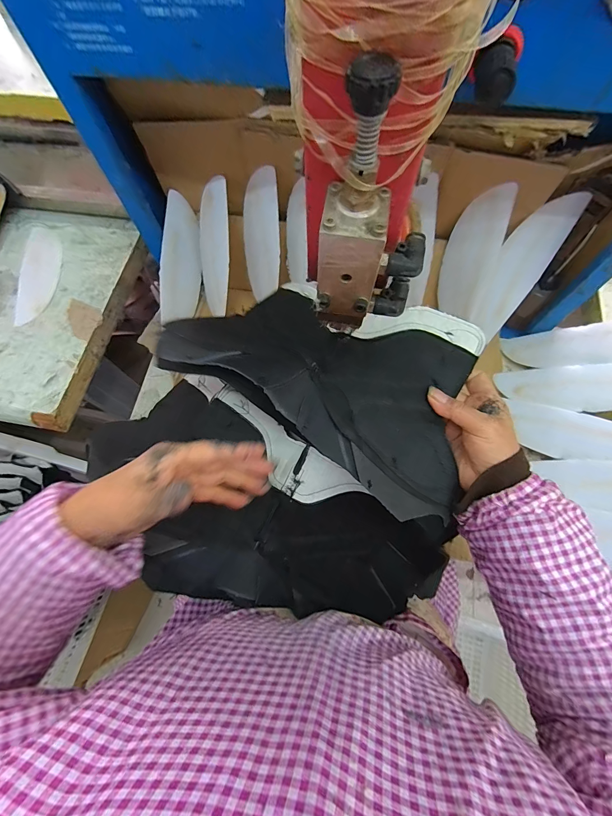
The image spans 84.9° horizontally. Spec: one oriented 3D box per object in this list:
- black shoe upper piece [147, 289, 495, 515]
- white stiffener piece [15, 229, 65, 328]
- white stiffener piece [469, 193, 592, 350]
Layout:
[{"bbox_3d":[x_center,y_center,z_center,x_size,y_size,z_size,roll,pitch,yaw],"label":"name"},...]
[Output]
[{"bbox_3d":[0.037,-0.053,0.332,0.326,0.079,0.202,30,76,11],"label":"black shoe upper piece"},{"bbox_3d":[-0.471,-0.238,0.593,0.075,0.005,0.205,-7,71,-1],"label":"white stiffener piece"},{"bbox_3d":[0.315,-0.201,0.500,0.071,0.211,0.004,15,41,2],"label":"white stiffener piece"}]

